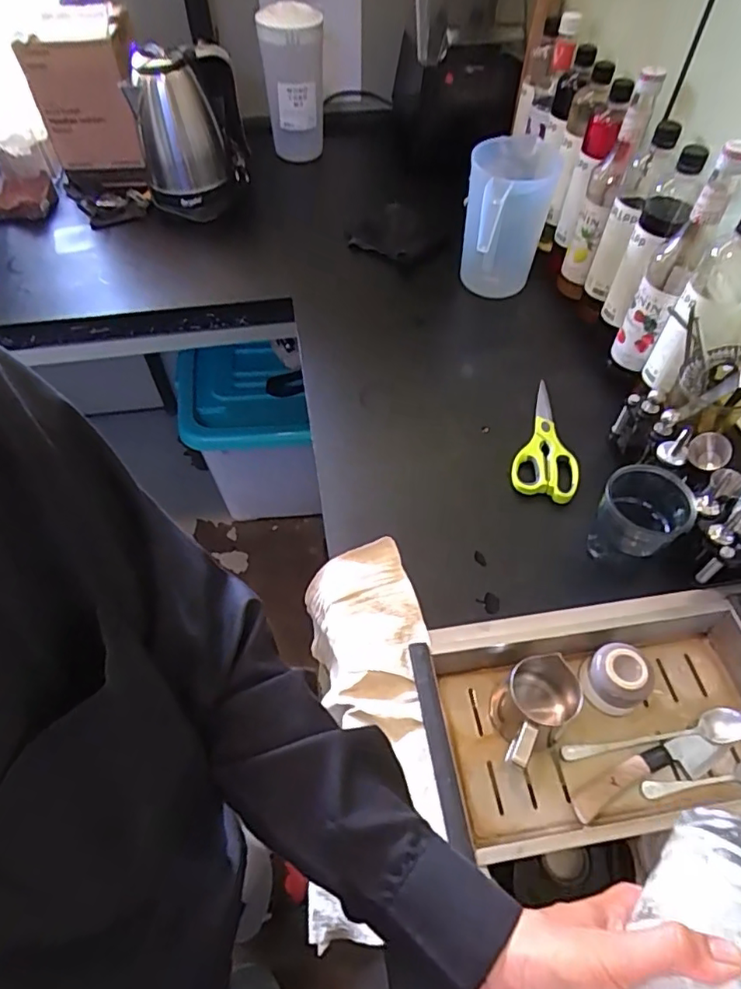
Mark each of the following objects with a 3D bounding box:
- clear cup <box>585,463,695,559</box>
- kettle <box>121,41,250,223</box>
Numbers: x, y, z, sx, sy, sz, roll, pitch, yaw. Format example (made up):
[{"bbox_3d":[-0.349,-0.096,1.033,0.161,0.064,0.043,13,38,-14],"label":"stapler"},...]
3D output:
[{"bbox_3d":[0.291,0.028,0.625,0.081,0.106,0.082,0,55,-1],"label":"clear cup"},{"bbox_3d":[-0.300,-0.604,0.951,0.176,0.218,0.126,-14,56,-10],"label":"kettle"}]

